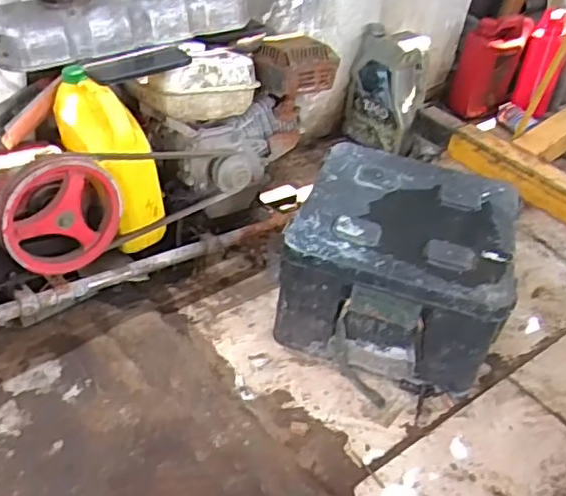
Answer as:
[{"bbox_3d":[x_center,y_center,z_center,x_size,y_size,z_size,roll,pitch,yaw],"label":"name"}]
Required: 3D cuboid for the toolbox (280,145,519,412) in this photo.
[{"bbox_3d":[0.210,0.033,1.170,0.364,0.239,0.374,16,39,12],"label":"toolbox"}]

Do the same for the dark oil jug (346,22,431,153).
[{"bbox_3d":[0.259,-0.394,1.601,0.092,0.298,0.185,-14,43,-25],"label":"dark oil jug"}]

